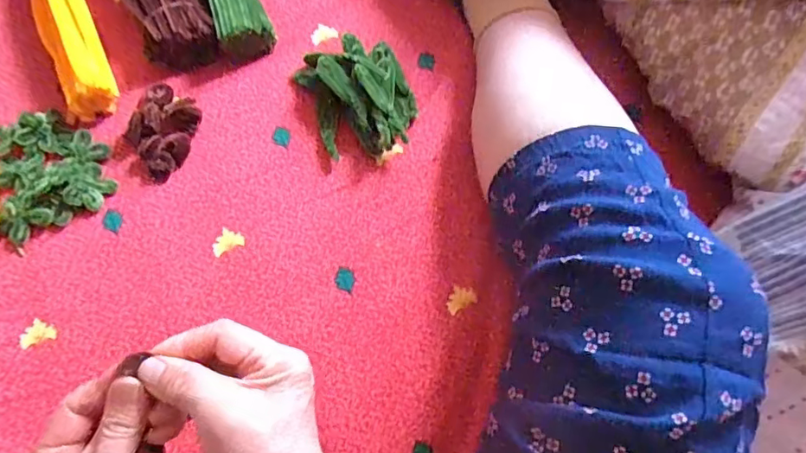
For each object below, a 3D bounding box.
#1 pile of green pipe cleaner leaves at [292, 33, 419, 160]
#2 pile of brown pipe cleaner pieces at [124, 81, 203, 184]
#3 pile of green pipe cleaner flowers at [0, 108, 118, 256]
[{"bbox_3d":[-0.039,-0.123,0.496,0.097,0.037,0.127,-20,72,-9],"label":"pile of green pipe cleaner leaves"},{"bbox_3d":[-0.221,-0.089,0.487,0.056,0.017,0.092,14,70,3],"label":"pile of brown pipe cleaner pieces"},{"bbox_3d":[-0.314,-0.050,0.471,0.092,0.021,0.112,-18,72,-8],"label":"pile of green pipe cleaner flowers"}]

